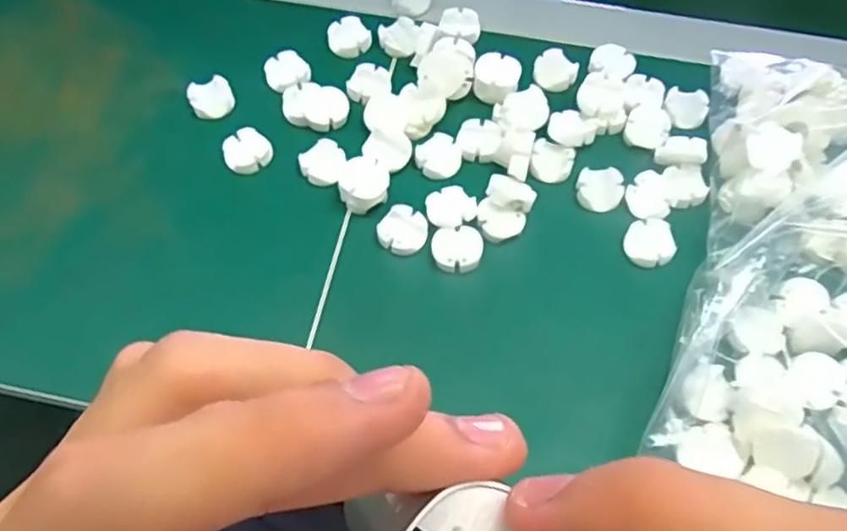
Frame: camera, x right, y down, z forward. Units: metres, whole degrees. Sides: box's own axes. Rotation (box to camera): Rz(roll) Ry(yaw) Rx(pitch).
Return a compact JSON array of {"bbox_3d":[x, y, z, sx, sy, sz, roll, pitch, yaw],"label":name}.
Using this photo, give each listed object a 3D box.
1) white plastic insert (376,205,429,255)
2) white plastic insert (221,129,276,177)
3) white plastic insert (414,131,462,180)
[{"bbox_3d":[-0.012,-0.020,0.380,0.027,0.008,0.027,1,64,-2],"label":"white plastic insert"},{"bbox_3d":[-0.106,-0.069,0.405,0.028,0.011,0.025,-30,69,-15],"label":"white plastic insert"},{"bbox_3d":[0.010,-0.065,0.403,0.027,0.006,0.026,1,64,-2],"label":"white plastic insert"}]

